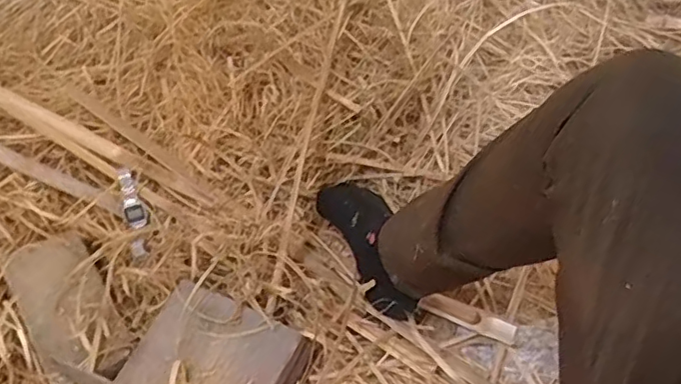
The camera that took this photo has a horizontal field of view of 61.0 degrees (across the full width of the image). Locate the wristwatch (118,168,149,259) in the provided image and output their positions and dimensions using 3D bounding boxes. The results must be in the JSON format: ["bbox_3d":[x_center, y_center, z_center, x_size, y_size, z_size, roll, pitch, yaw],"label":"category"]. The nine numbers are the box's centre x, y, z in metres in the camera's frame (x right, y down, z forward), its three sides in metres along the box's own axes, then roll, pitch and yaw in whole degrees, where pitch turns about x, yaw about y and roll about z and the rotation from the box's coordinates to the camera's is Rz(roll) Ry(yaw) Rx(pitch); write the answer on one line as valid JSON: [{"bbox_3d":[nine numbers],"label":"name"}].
[{"bbox_3d":[-0.289,0.029,0.811,0.030,0.030,0.137,-15,70,-9],"label":"wristwatch"}]

